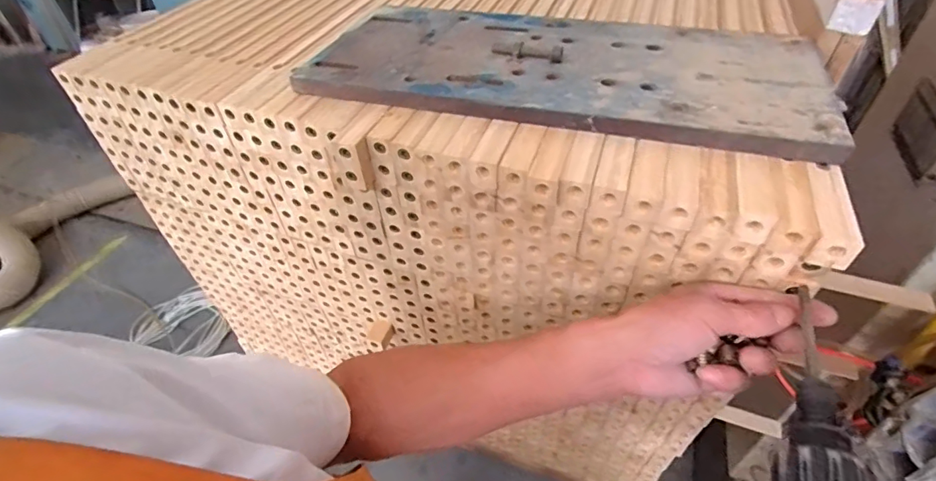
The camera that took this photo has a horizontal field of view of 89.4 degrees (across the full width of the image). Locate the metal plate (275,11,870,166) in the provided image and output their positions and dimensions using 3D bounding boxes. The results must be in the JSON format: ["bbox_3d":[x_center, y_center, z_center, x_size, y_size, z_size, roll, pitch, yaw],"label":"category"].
[{"bbox_3d":[0.086,-0.174,0.463,0.468,0.027,0.200,11,48,15],"label":"metal plate"}]

